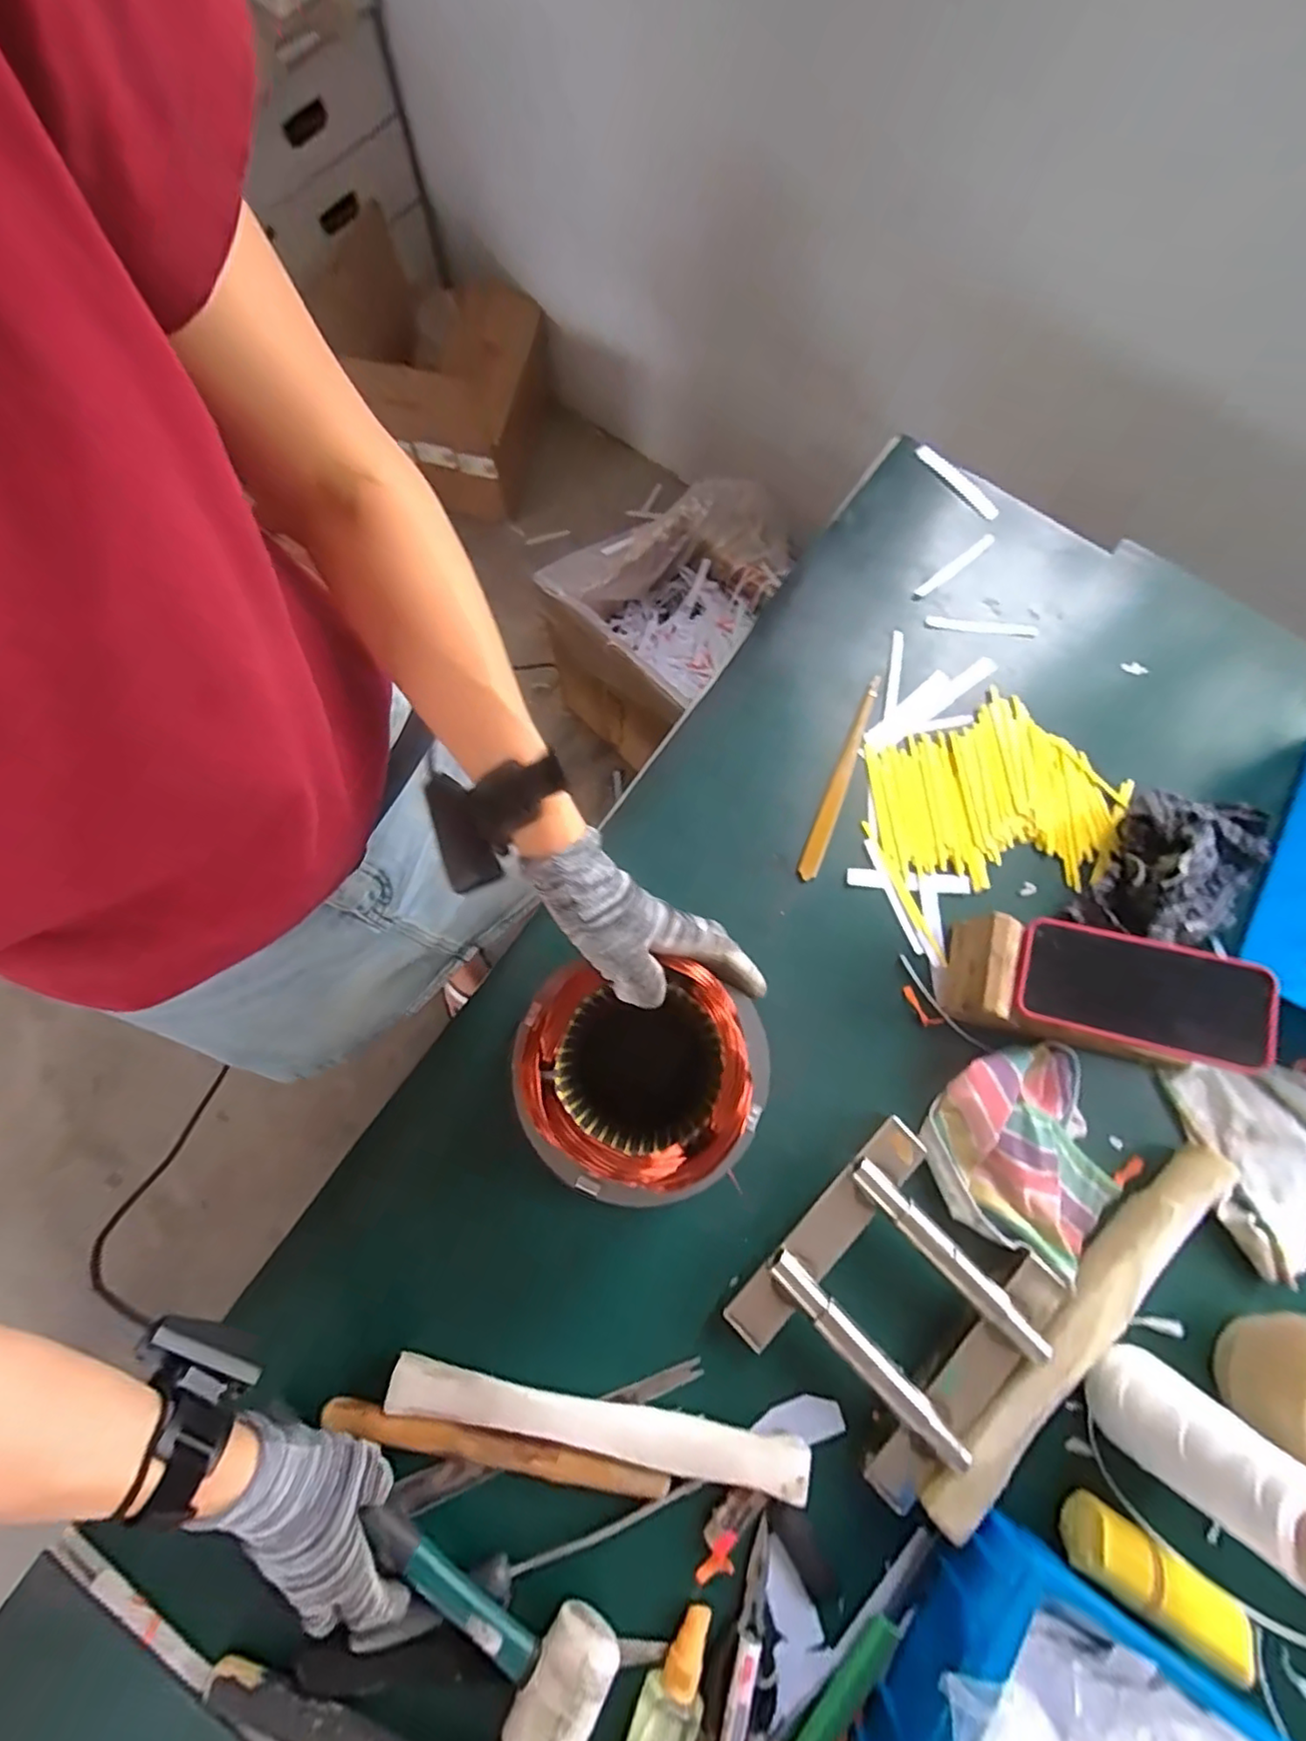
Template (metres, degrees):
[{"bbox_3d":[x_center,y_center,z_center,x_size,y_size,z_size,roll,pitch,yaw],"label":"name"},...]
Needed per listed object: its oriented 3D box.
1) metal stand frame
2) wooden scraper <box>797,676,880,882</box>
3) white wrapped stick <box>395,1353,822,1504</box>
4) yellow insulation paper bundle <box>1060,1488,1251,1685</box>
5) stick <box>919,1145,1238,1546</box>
[{"bbox_3d":[0.181,0.320,0.473,0.197,0.040,0.182,-44,82,-10],"label":"metal stand frame"},{"bbox_3d":[0.177,-0.089,0.590,0.019,0.011,0.208,22,77,3],"label":"wooden scraper"},{"bbox_3d":[-0.041,0.399,0.454,0.298,0.028,0.033,11,77,1],"label":"white wrapped stick"},{"bbox_3d":[0.342,0.484,0.433,0.117,0.047,0.040,32,78,6],"label":"yellow insulation paper bundle"},{"bbox_3d":[0.316,0.337,0.472,0.333,0.037,0.032,-41,81,-10],"label":"stick"}]

